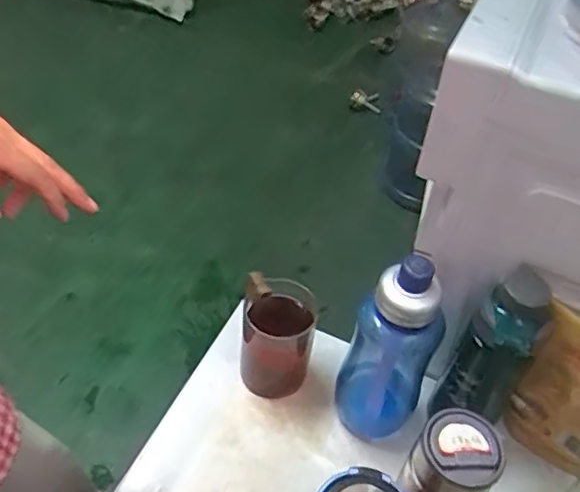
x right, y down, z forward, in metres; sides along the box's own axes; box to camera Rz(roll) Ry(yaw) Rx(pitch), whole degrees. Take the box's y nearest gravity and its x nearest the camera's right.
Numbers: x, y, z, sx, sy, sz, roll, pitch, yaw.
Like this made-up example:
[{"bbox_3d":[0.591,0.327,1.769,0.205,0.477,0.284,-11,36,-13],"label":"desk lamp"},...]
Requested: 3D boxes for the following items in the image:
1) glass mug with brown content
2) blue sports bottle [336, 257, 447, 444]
[{"bbox_3d":[-0.015,0.102,0.677,0.078,0.119,0.094,5,47,0],"label":"glass mug with brown content"},{"bbox_3d":[0.098,0.104,0.602,0.087,0.241,0.103,16,48,10],"label":"blue sports bottle"}]

